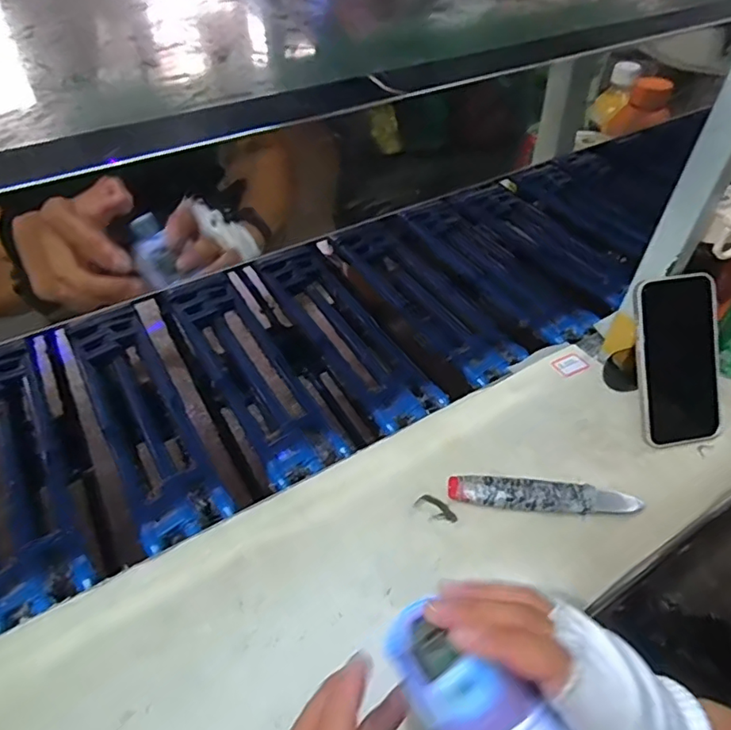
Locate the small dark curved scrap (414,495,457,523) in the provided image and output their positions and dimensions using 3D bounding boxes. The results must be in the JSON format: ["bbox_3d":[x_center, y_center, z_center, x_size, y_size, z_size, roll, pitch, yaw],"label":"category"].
[{"bbox_3d":[0.064,0.130,0.485,0.037,0.004,0.020,35,55,26],"label":"small dark curved scrap"}]

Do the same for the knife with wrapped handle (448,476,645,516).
[{"bbox_3d":[0.161,0.117,0.486,0.169,0.015,0.029,4,48,2],"label":"knife with wrapped handle"}]

